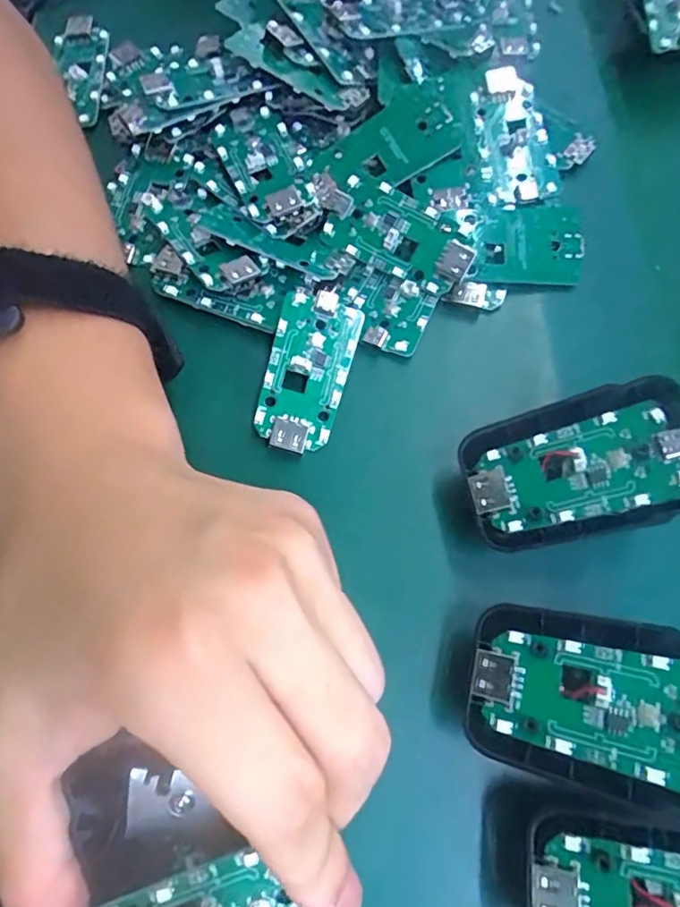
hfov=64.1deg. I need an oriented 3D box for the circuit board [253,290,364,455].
[{"bbox_3d":[-0.013,-0.032,0.211,0.031,0.013,0.063,15,69,4],"label":"circuit board"}]

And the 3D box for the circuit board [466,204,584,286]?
[{"bbox_3d":[0.078,-0.088,0.227,0.047,0.005,0.033,3,93,-4],"label":"circuit board"}]

